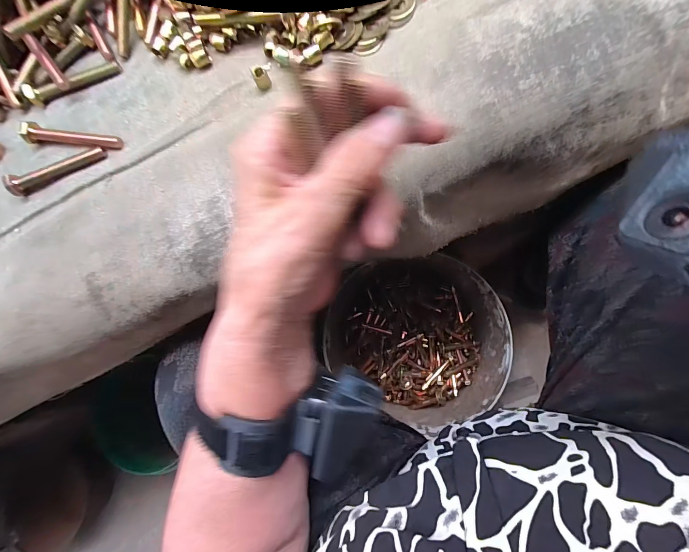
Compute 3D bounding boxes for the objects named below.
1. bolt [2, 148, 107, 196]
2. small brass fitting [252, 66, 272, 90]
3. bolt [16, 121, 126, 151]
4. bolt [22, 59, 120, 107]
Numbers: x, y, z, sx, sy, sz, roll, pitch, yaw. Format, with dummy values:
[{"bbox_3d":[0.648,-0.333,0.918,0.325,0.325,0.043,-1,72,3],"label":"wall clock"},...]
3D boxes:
[{"bbox_3d":[-0.194,-0.073,0.225,0.068,0.013,0.014,-24,79,4],"label":"bolt"},{"bbox_3d":[-0.054,-0.128,0.219,0.009,0.010,0.009,-1,81,8],"label":"small brass fitting"},{"bbox_3d":[-0.184,-0.094,0.228,0.065,0.014,0.012,6,82,10],"label":"bolt"},{"bbox_3d":[-0.188,-0.135,0.234,0.065,0.011,0.013,-19,79,5],"label":"bolt"}]

